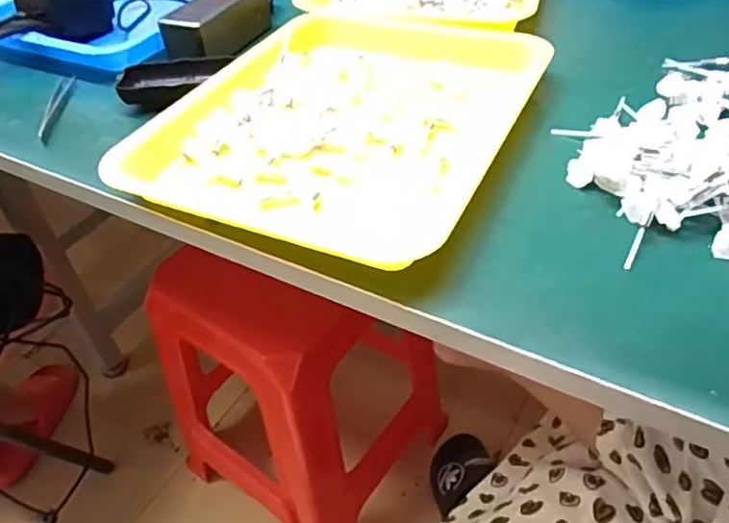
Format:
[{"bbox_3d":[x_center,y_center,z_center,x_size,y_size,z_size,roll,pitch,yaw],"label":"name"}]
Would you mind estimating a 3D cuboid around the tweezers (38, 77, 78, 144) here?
[{"bbox_3d":[-0.289,-0.145,0.549,0.014,0.016,0.117,-8,44,-4],"label":"tweezers"}]

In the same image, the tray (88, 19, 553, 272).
[{"bbox_3d":[-0.010,-0.129,0.482,0.259,0.026,0.314,16,48,20],"label":"tray"}]

